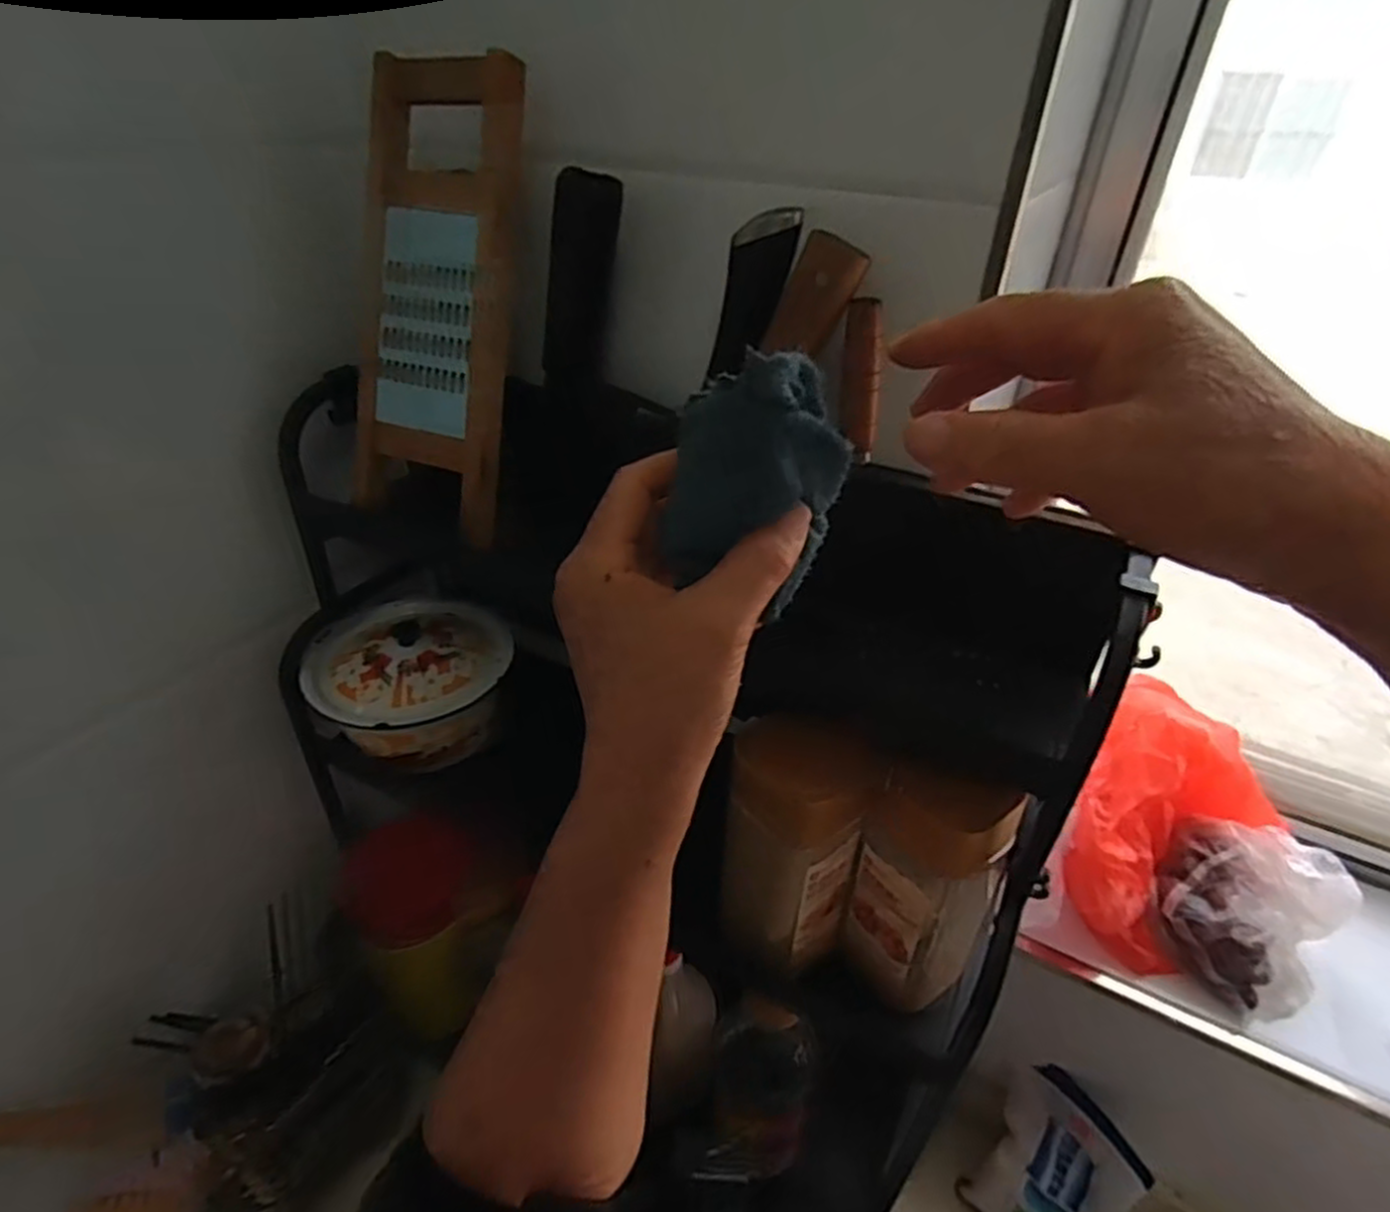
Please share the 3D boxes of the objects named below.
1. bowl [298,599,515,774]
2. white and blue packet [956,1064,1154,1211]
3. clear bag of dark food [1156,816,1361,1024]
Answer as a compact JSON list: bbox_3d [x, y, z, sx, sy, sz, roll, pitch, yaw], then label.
[{"bbox_3d":[-0.216,0.057,0.585,0.139,0.075,0.127,2,35,-1],"label":"bowl"},{"bbox_3d":[0.302,0.466,0.630,0.054,0.137,0.114,22,10,-43],"label":"white and blue packet"},{"bbox_3d":[0.414,0.224,0.569,0.119,0.073,0.111,-25,44,-34],"label":"clear bag of dark food"}]

